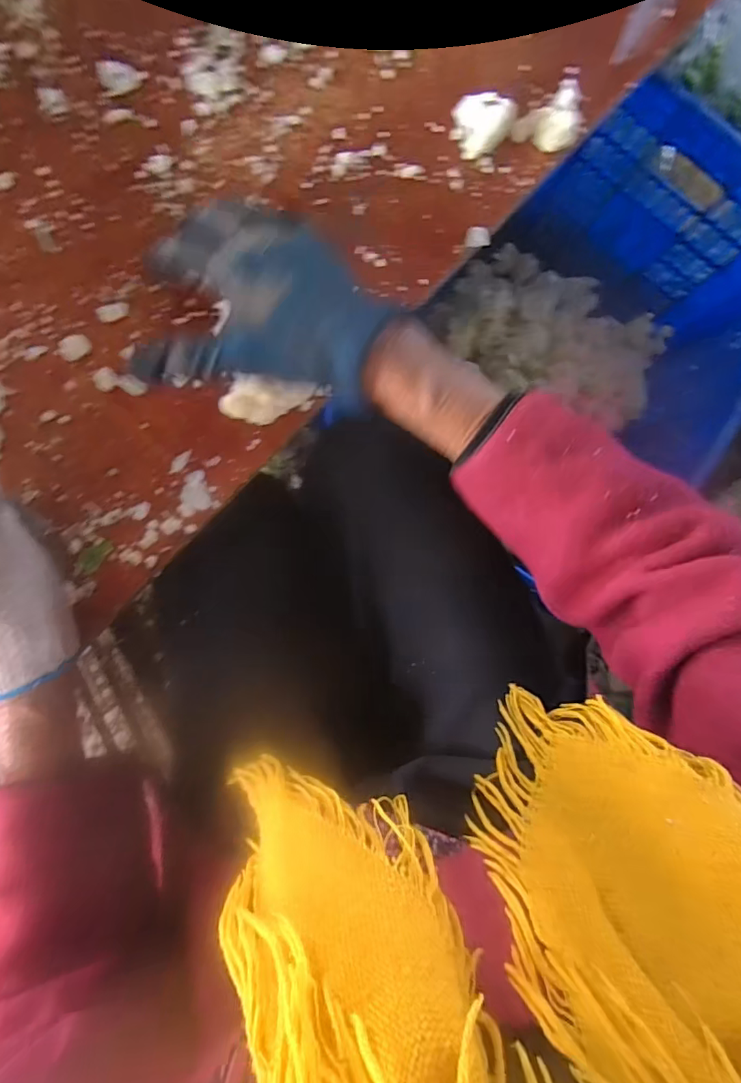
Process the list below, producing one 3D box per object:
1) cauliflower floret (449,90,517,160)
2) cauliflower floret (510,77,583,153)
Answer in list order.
[{"bbox_3d":[0.080,-0.309,0.368,0.045,0.025,0.036,30,85,-5],"label":"cauliflower floret"},{"bbox_3d":[0.138,-0.315,0.376,0.047,0.022,0.035,-37,93,-7],"label":"cauliflower floret"}]

